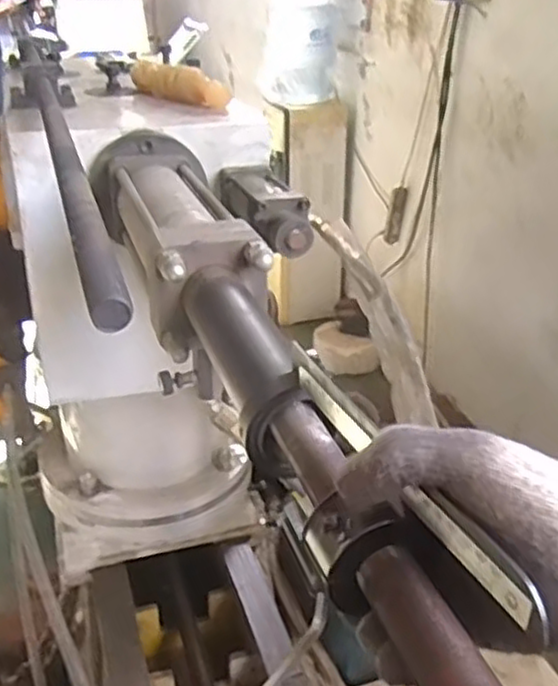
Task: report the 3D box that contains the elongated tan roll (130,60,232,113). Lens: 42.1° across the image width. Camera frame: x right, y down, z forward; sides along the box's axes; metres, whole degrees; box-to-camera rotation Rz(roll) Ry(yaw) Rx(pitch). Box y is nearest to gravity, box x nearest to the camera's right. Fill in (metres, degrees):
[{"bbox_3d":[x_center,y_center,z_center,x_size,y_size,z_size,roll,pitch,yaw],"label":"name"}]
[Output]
[{"bbox_3d":[-0.159,-0.414,1.152,0.055,0.051,0.227,-18,33,-32],"label":"elongated tan roll"}]

